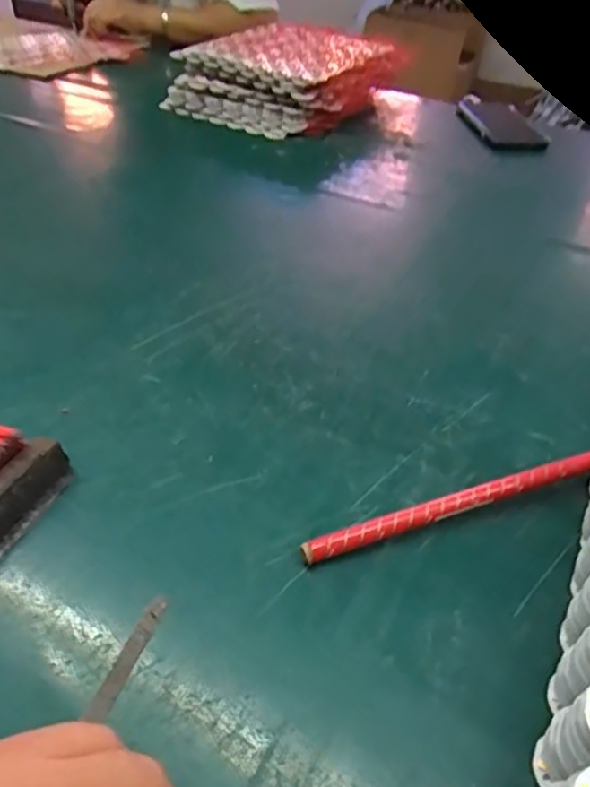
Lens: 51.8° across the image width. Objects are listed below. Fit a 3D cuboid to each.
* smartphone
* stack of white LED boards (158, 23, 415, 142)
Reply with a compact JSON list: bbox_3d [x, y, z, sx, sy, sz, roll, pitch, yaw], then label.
[{"bbox_3d":[0.277,-0.376,0.837,0.081,0.015,0.172,-4,42,-7],"label":"smartphone"},{"bbox_3d":[-0.015,-0.445,0.852,0.244,0.080,0.240,29,48,27],"label":"stack of white LED boards"}]

